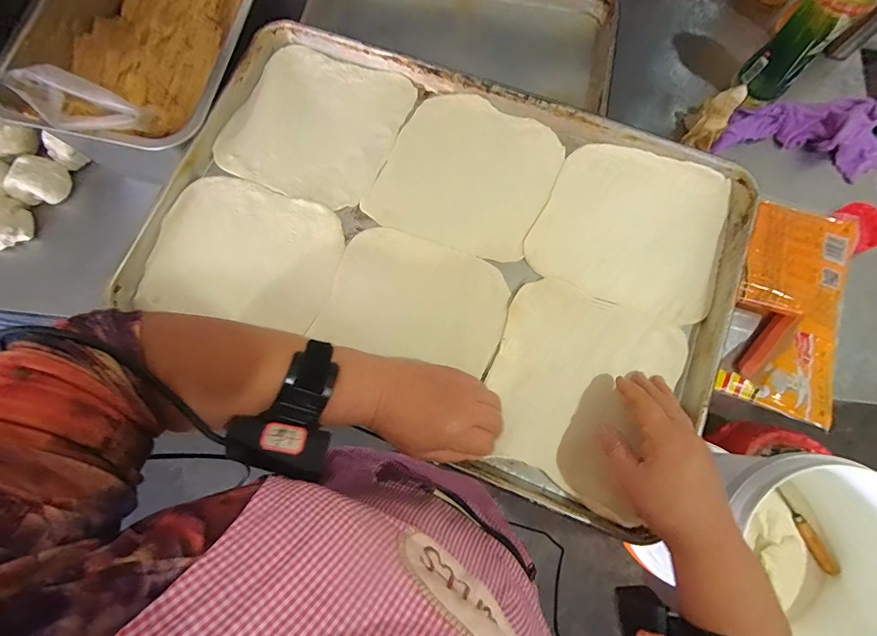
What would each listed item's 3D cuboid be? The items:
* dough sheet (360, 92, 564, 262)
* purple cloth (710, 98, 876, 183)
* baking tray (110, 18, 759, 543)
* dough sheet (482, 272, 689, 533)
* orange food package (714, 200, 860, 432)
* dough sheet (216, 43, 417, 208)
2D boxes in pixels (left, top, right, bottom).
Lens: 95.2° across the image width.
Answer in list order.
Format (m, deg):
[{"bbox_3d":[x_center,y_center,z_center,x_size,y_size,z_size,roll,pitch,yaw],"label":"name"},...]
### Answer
[{"bbox_3d":[0.033,-0.165,0.457,0.185,0.007,0.181,24,78,7],"label":"dough sheet"},{"bbox_3d":[0.523,-0.281,0.575,0.218,0.039,0.132,15,77,5],"label":"purple cloth"},{"bbox_3d":[-0.001,-0.081,0.436,0.588,0.032,0.388,22,78,6],"label":"baking tray"},{"bbox_3d":[0.138,0.066,0.398,0.170,0.017,0.192,25,78,7],"label":"dough sheet"},{"bbox_3d":[0.433,-0.018,0.508,0.147,0.052,0.281,23,78,6],"label":"orange food package"},{"bbox_3d":[-0.145,-0.230,0.478,0.186,0.009,0.190,24,78,7],"label":"dough sheet"}]

